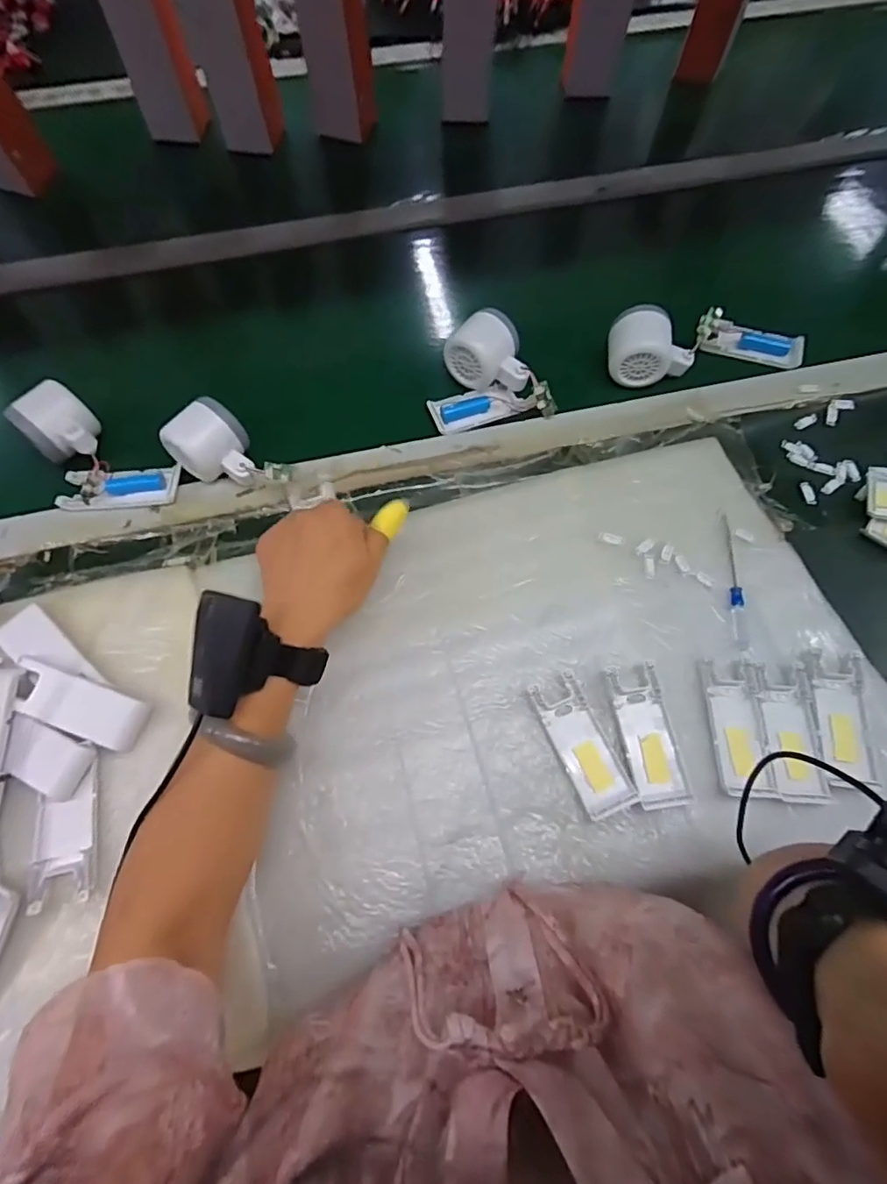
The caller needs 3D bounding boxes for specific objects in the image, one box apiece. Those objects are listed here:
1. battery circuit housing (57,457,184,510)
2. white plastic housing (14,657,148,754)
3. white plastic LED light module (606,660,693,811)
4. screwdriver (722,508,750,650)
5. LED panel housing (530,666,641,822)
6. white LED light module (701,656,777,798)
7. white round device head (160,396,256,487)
[{"bbox_3d":[-0.296,-0.098,0.496,0.102,0.014,0.041,-4,66,-2],"label":"battery circuit housing"},{"bbox_3d":[-0.273,0.084,0.407,0.094,0.010,0.040,27,68,-6],"label":"white plastic housing"},{"bbox_3d":[0.154,0.107,0.409,0.039,0.012,0.101,-8,66,-4],"label":"white plastic LED light module"},{"bbox_3d":[0.248,-0.013,0.467,0.011,0.007,0.129,4,66,1],"label":"screwdriver"},{"bbox_3d":[0.105,0.114,0.410,0.039,0.011,0.102,-21,68,-10],"label":"LED panel housing"},{"bbox_3d":[0.225,0.102,0.414,0.040,0.005,0.099,1,66,0],"label":"white LED light module"},{"bbox_3d":[-0.206,-0.126,0.484,0.063,0.049,0.064,-35,71,-15],"label":"white round device head"}]

